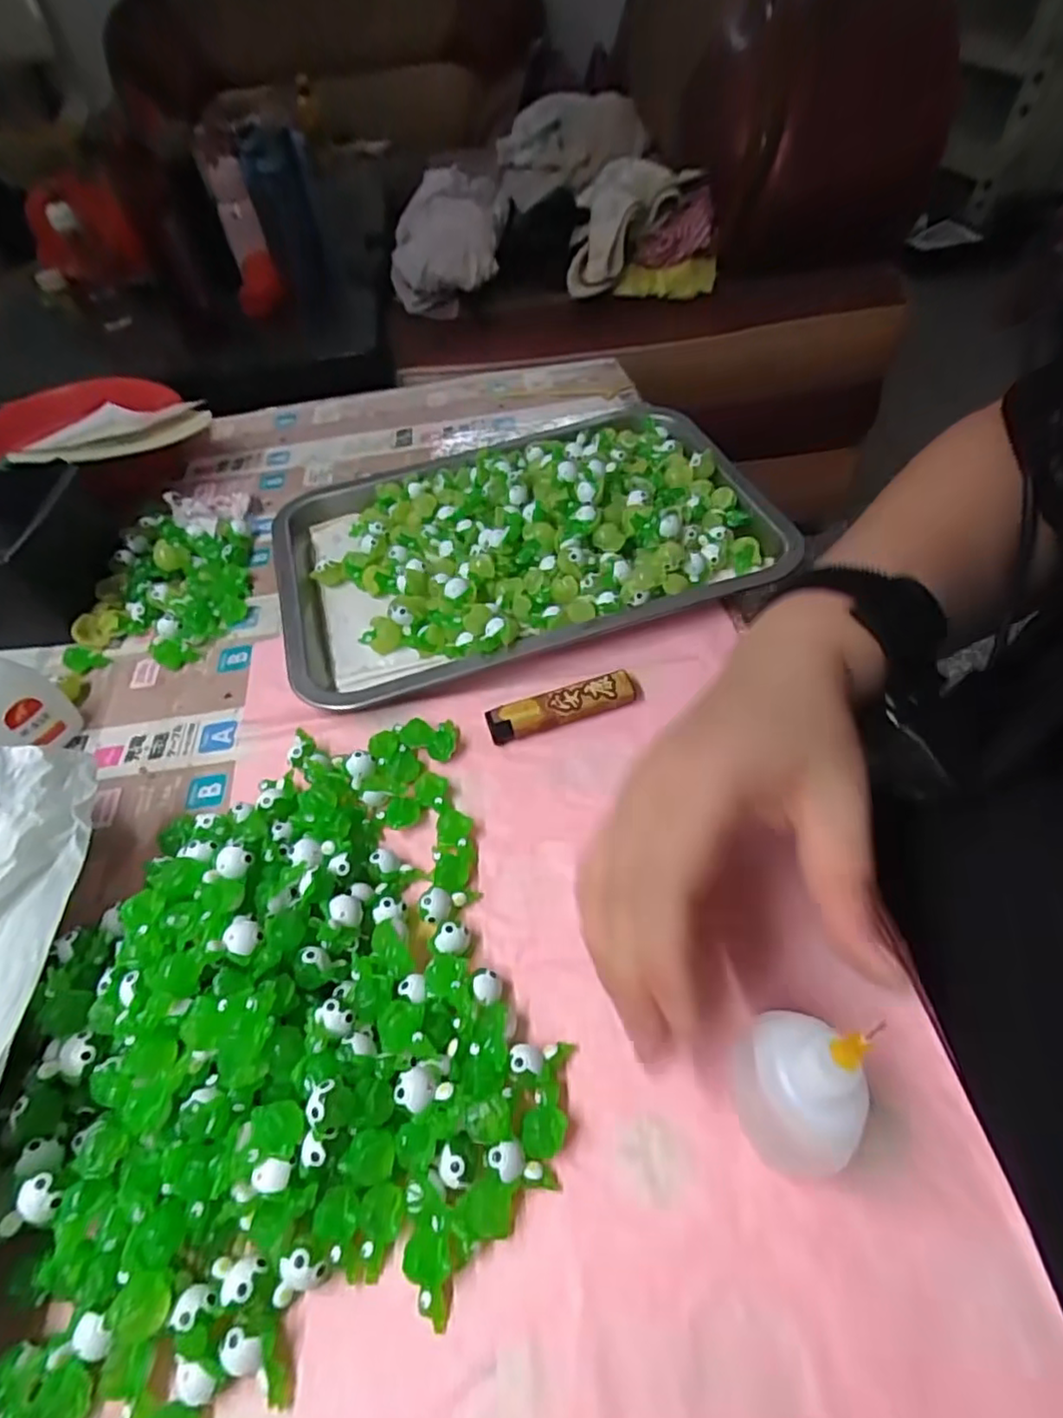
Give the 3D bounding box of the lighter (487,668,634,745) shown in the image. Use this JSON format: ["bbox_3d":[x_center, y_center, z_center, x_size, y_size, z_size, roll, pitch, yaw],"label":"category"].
[{"bbox_3d":[0.016,-0.002,0.346,0.079,0.009,0.019,-17,53,-7],"label":"lighter"}]

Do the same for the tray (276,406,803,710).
[{"bbox_3d":[-0.008,-0.117,0.429,0.314,0.036,0.207,-17,53,-7],"label":"tray"}]

